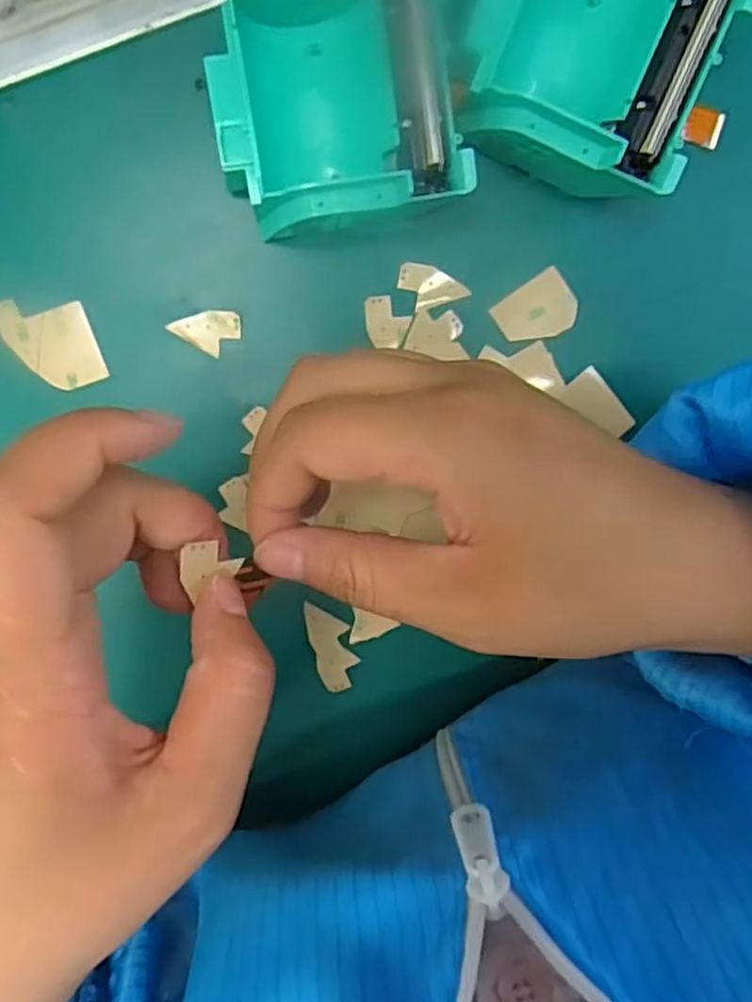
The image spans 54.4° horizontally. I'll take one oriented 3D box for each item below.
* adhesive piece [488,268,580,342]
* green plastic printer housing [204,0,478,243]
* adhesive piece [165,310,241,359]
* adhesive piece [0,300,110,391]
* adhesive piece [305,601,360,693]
[{"bbox_3d":[0.061,-0.071,0.276,0.029,0.004,0.023,-33,98,3],"label":"adhesive piece"},{"bbox_3d":[-0.013,-0.136,0.245,0.079,0.039,0.088,-9,99,-1],"label":"green plastic printer housing"},{"bbox_3d":[-0.063,-0.065,0.272,0.023,0.004,0.018,29,96,-6],"label":"adhesive piece"},{"bbox_3d":[-0.121,-0.059,0.271,0.031,0.004,0.035,-19,99,1],"label":"adhesive piece"},{"bbox_3d":[-0.018,0.059,0.296,0.016,0.004,0.038,-14,99,0],"label":"adhesive piece"}]

